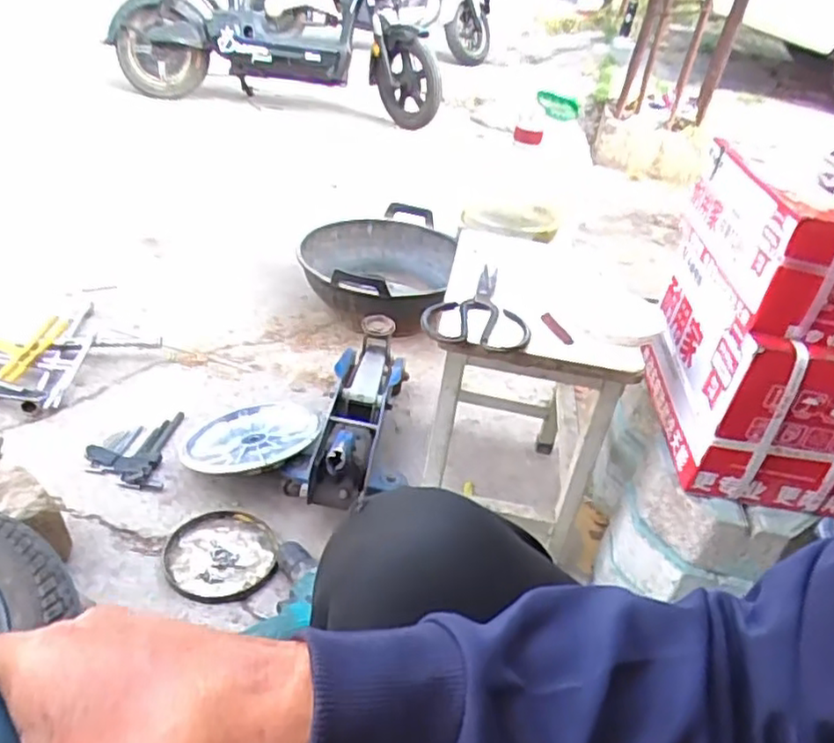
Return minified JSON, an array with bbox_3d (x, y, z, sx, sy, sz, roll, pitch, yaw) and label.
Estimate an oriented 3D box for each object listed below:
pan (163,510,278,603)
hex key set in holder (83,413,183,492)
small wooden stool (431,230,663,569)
[{"bbox_3d":[-0.263,0.245,0.926,0.143,0.011,0.143,5,35,-3],"label":"pan"},{"bbox_3d":[-0.440,0.117,1.066,0.114,0.022,0.173,2,35,-8],"label":"hex key set in holder"},{"bbox_3d":[0.145,0.061,1.003,0.196,0.360,0.305,10,34,0],"label":"small wooden stool"}]

